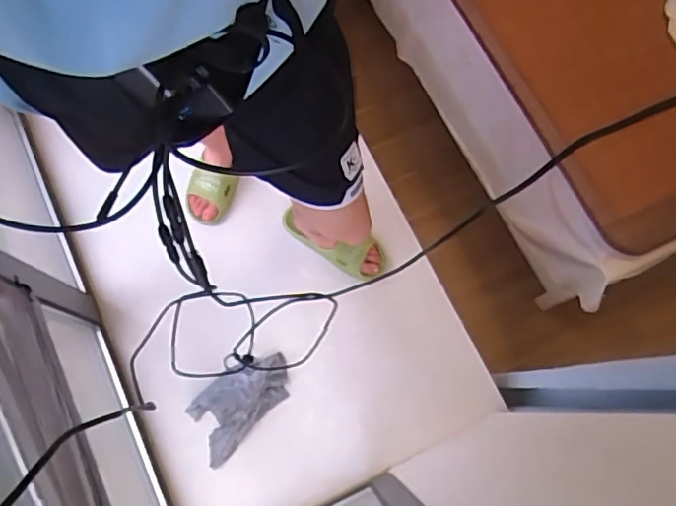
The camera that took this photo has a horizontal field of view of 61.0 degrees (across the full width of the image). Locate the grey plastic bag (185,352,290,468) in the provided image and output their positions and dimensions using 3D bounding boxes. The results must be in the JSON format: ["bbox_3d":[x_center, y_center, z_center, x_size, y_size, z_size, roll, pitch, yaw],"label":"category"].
[{"bbox_3d":[-0.218,0.330,1.248,0.230,0.037,0.146,-39,79,-11],"label":"grey plastic bag"}]

